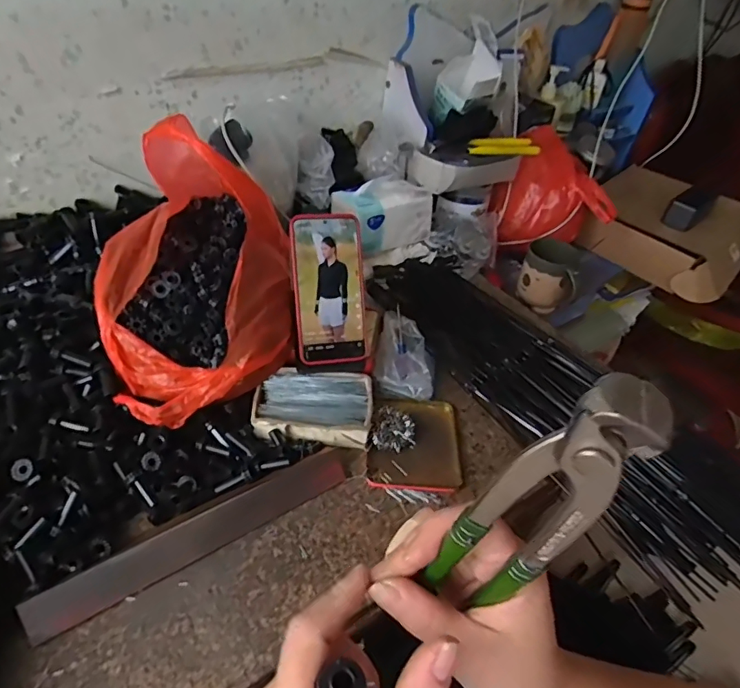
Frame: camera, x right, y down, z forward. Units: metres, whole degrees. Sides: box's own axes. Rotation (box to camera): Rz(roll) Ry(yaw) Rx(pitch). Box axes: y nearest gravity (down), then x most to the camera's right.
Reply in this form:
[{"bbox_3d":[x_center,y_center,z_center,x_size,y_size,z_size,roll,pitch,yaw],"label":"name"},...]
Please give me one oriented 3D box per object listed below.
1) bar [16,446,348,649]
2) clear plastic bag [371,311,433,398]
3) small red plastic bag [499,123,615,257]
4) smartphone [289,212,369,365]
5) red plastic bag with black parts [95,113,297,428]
[{"bbox_3d":[-0.148,0.172,0.459,0.286,0.008,0.040,-22,83,-29],"label":"bar"},{"bbox_3d":[0.044,0.010,0.630,0.069,0.032,0.119,5,41,2],"label":"clear plastic bag"},{"bbox_3d":[0.328,-0.275,0.937,0.175,0.178,0.167,-8,42,-13],"label":"small red plastic bag"},{"bbox_3d":[-0.045,-0.062,0.563,0.079,0.163,0.012,-5,4,-14],"label":"smartphone"},{"bbox_3d":[-0.187,-0.088,0.540,0.215,0.188,0.263,-18,45,-23],"label":"red plastic bag with black parts"}]

